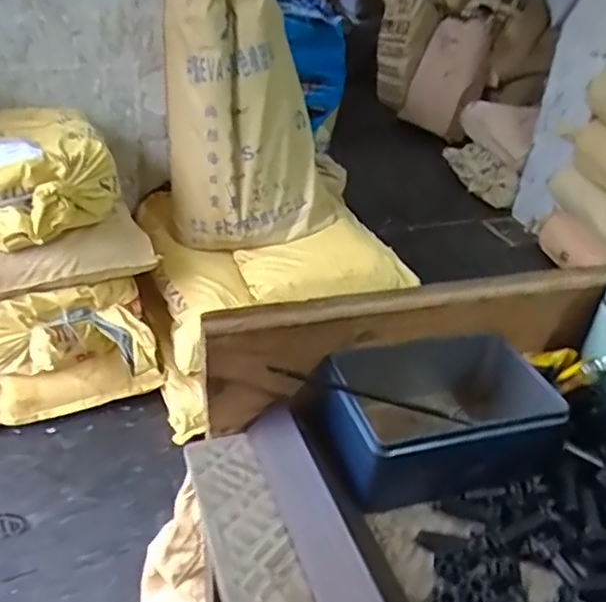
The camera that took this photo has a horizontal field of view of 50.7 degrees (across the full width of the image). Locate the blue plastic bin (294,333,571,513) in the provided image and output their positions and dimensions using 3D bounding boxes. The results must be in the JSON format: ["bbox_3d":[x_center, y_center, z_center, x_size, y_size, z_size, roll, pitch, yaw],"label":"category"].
[{"bbox_3d":[0.093,0.073,0.444,0.166,0.053,0.105,-7,34,-18],"label":"blue plastic bin"}]

